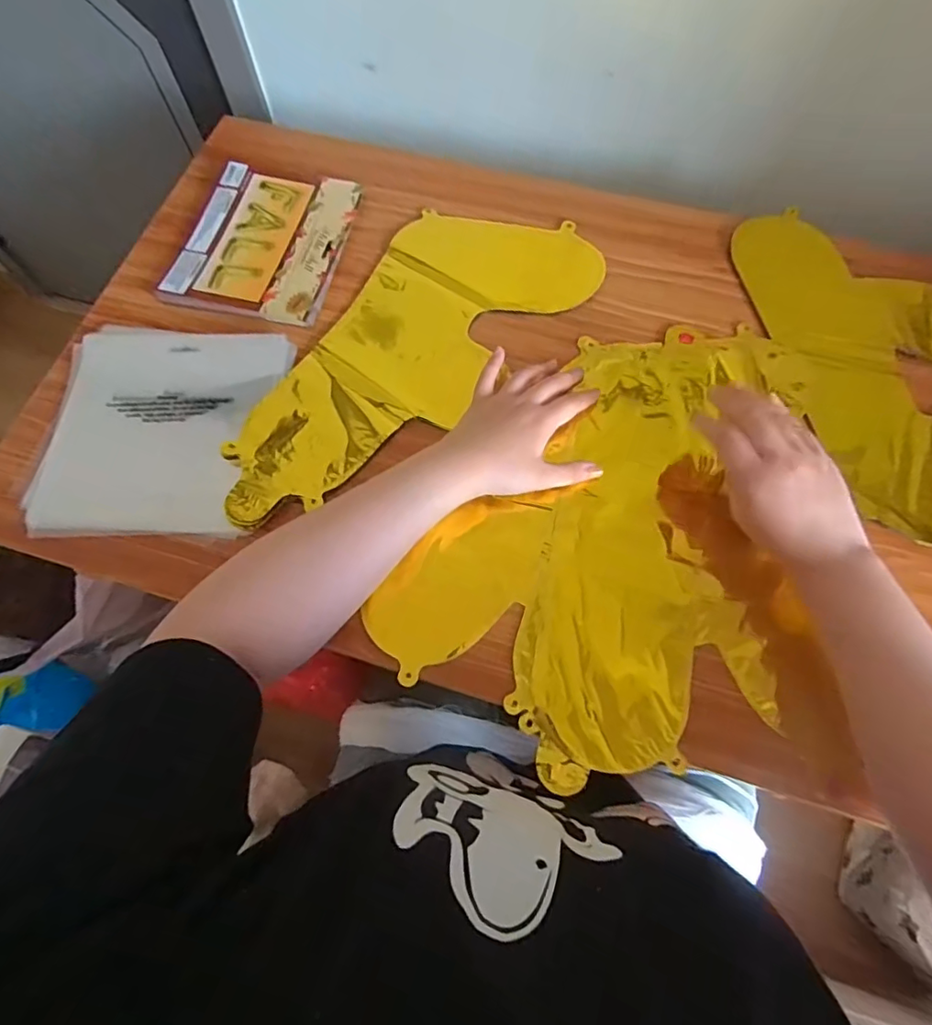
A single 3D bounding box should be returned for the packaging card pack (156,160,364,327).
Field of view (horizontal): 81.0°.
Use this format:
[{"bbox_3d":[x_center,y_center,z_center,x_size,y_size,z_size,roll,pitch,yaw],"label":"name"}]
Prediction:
[{"bbox_3d":[-0.213,-0.292,0.577,0.158,0.009,0.194,12,69,5],"label":"packaging card pack"}]

